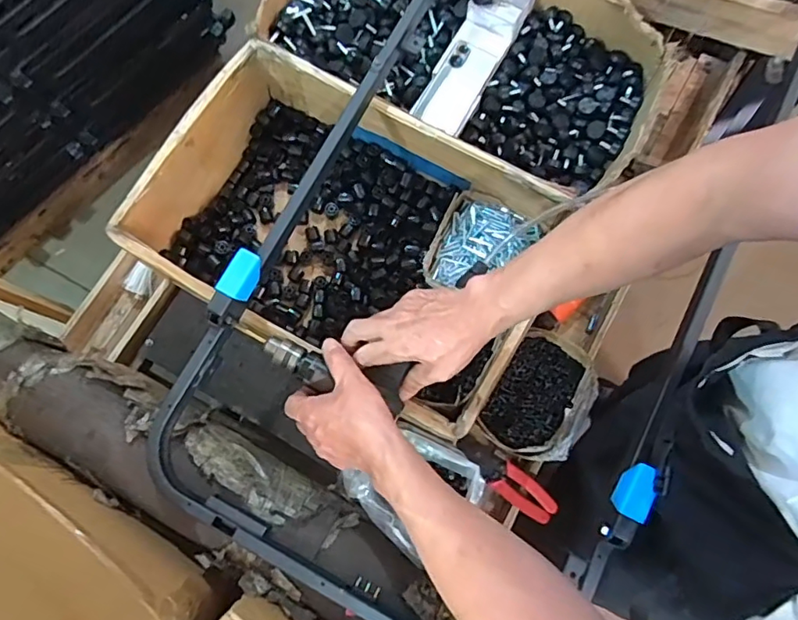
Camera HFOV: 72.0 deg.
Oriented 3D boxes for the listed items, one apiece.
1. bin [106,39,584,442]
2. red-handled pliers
[{"bbox_3d":[-0.075,-0.104,0.776,0.498,0.163,0.339,29,79,7],"label":"bin"},{"bbox_3d":[0.153,0.243,0.801,0.162,0.010,0.046,38,80,24],"label":"red-handled pliers"}]

